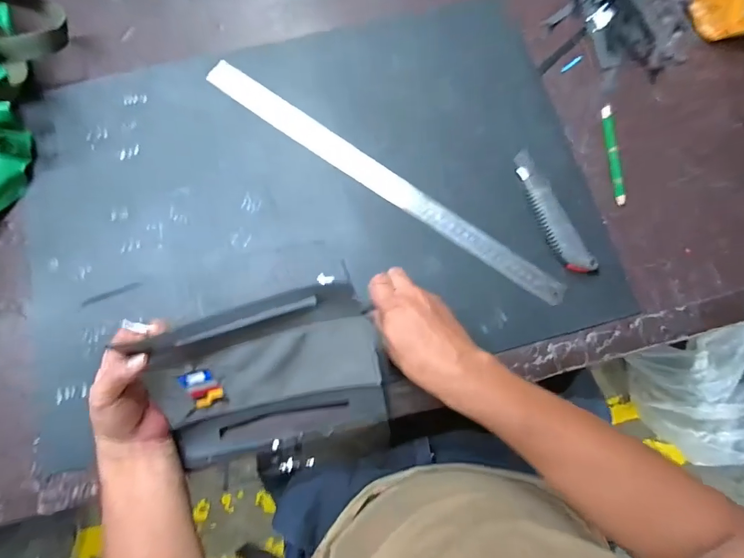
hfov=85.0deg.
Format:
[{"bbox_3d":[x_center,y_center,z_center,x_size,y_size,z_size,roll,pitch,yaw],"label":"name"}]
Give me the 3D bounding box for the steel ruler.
[{"bbox_3d":[0.005,-0.127,0.496,0.507,0.007,0.040,35,79,8],"label":"steel ruler"}]

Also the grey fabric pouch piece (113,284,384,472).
[{"bbox_3d":[-0.100,0.110,0.406,0.217,0.195,0.024,-15,36,-3],"label":"grey fabric pouch piece"}]

